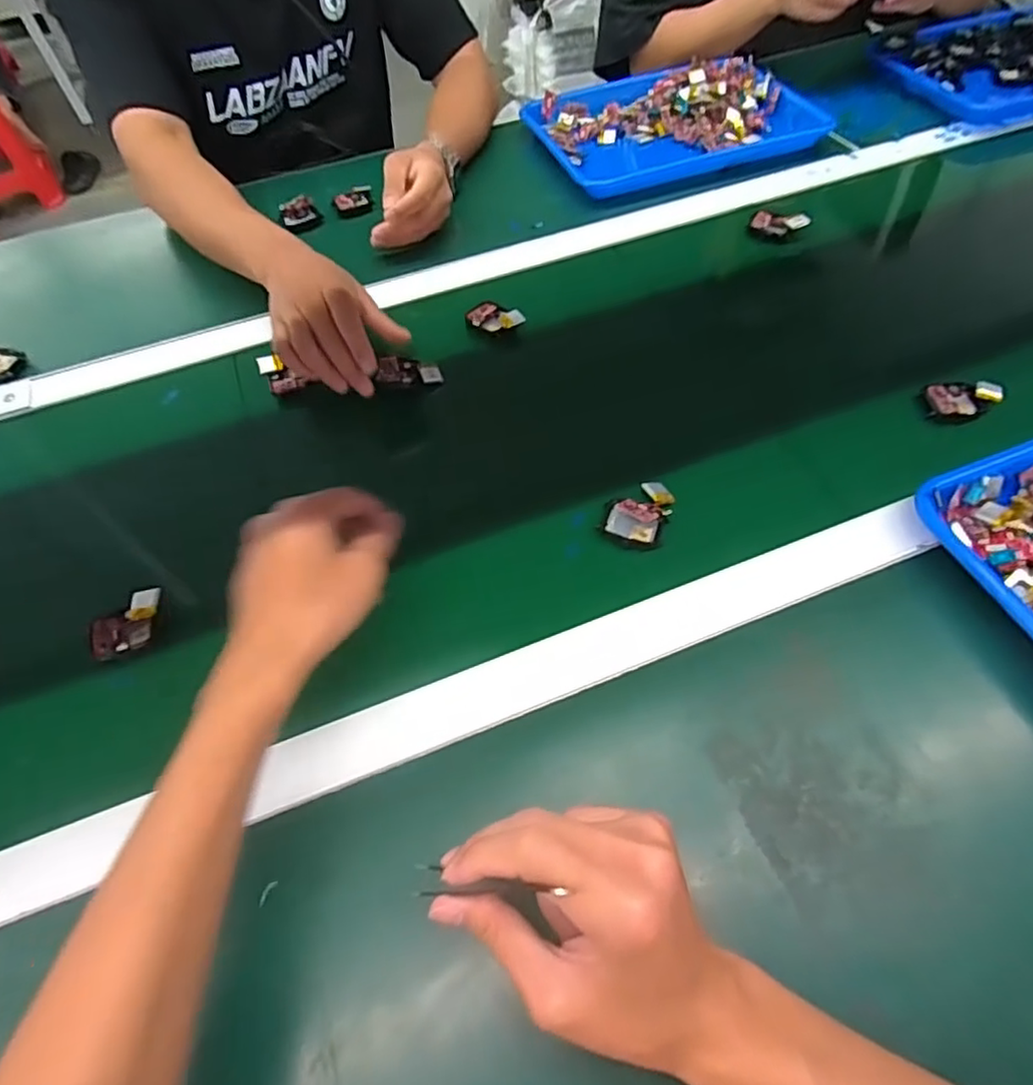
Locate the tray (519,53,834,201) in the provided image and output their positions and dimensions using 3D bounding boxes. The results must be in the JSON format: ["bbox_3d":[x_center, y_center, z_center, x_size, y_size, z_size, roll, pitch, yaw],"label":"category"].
[{"bbox_3d":[0.190,-0.532,0.785,0.329,0.047,0.238,-17,57,-10],"label":"tray"}]

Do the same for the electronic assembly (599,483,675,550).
[{"bbox_3d":[0.092,-0.025,0.465,0.044,0.022,0.054,19,58,14],"label":"electronic assembly"}]

